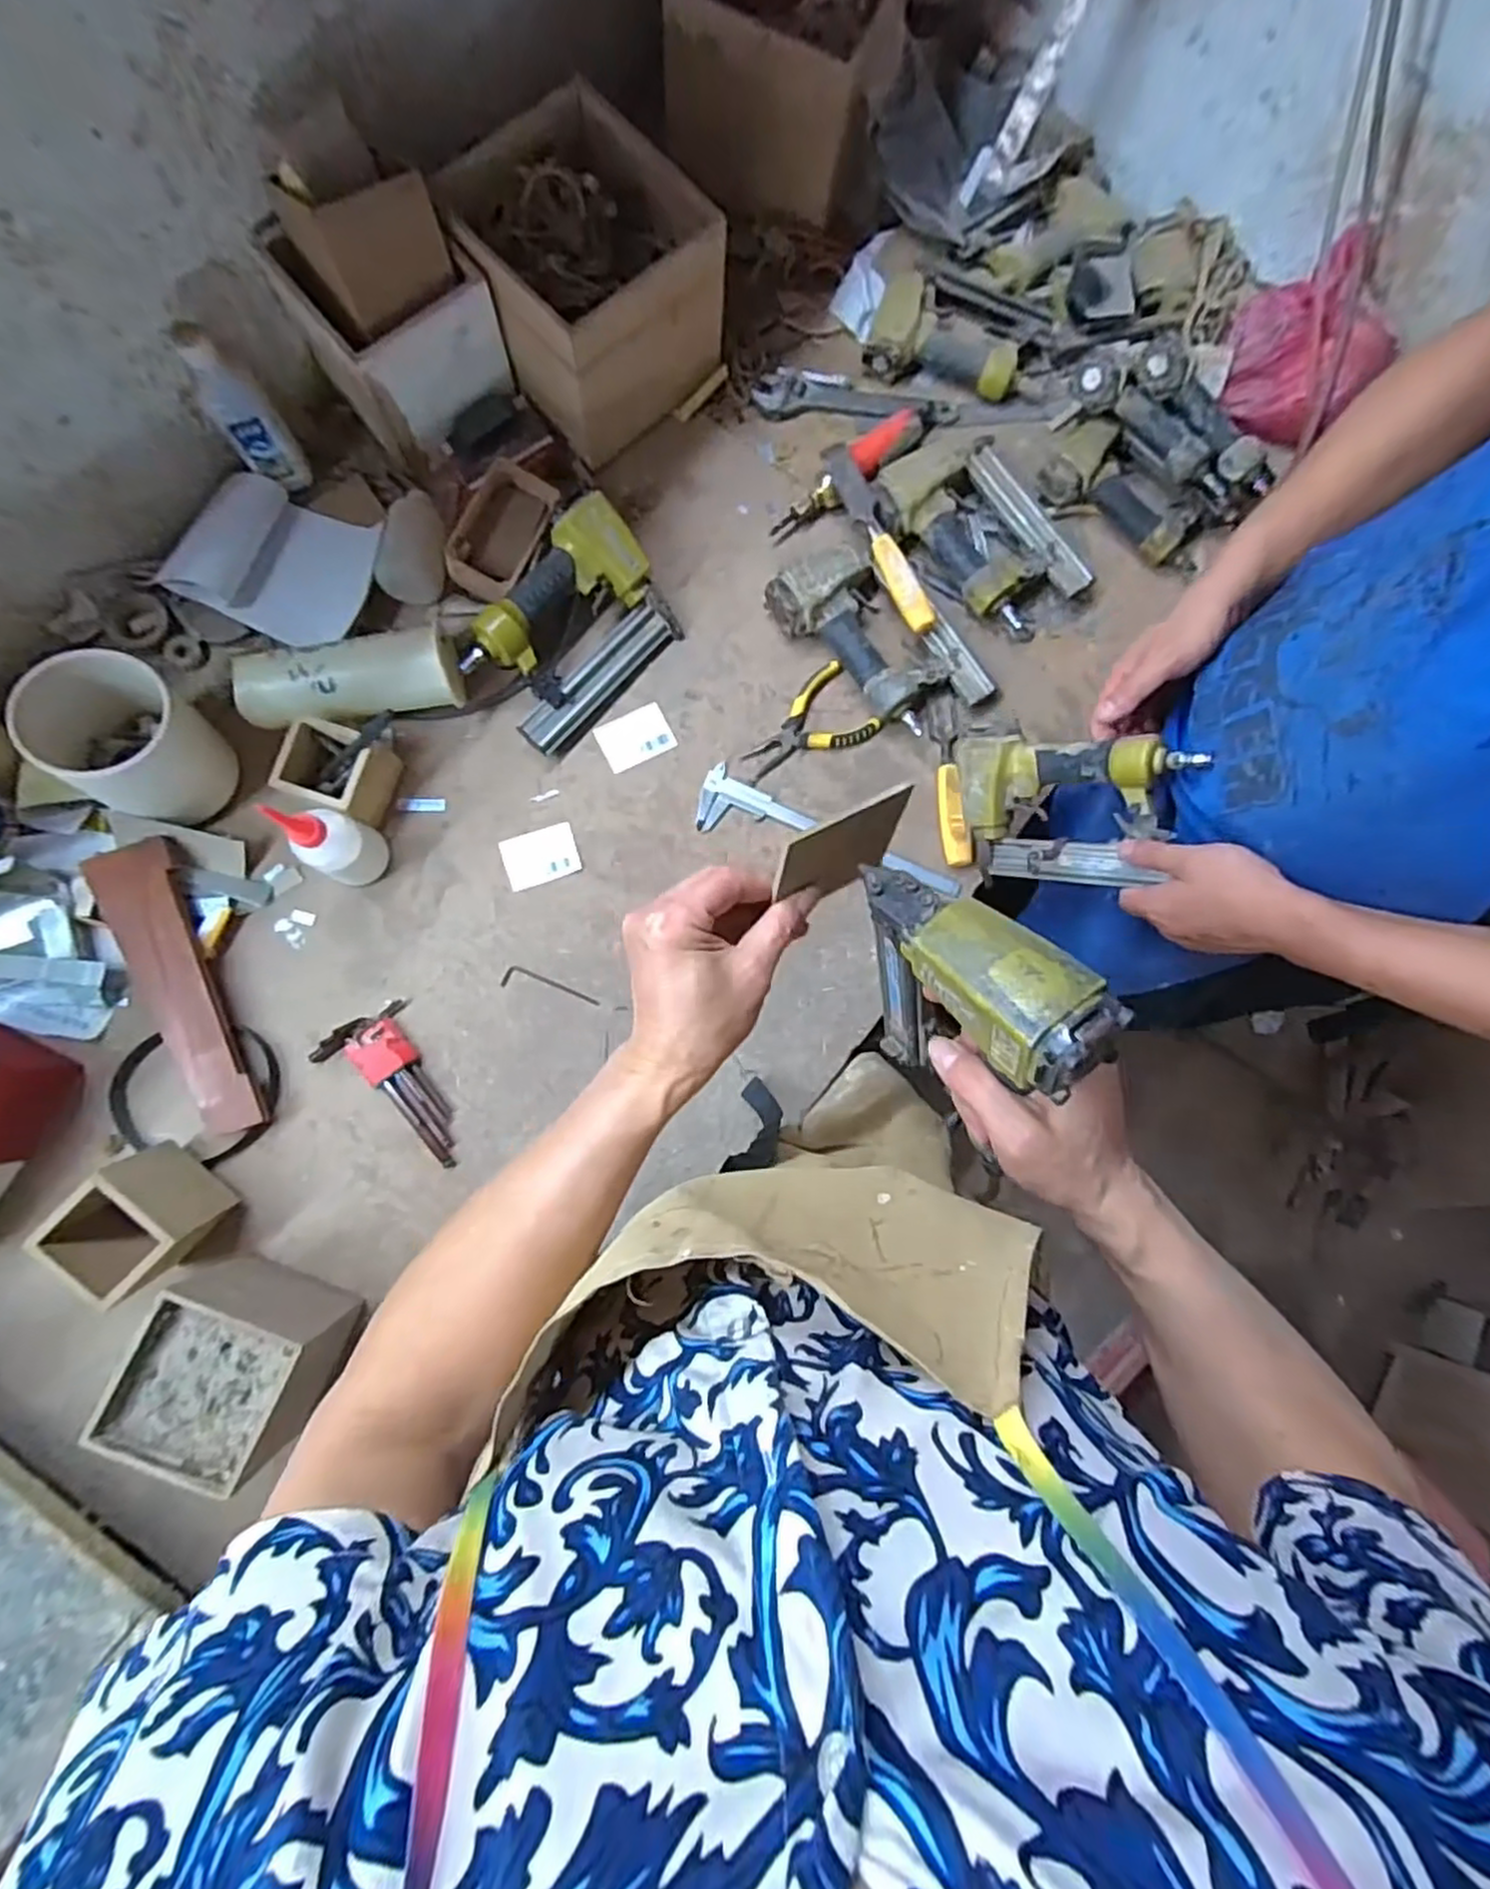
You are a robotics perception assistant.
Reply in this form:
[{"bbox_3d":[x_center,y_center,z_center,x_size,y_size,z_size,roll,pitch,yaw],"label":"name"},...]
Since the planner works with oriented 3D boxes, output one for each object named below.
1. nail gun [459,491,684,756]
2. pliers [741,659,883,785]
[{"bbox_3d":[-0.181,-0.328,0.758,0.145,0.069,0.227,43,84,3],"label":"nail gun"},{"bbox_3d":[0.063,-0.235,0.792,0.149,0.010,0.092,-33,86,-5],"label":"pliers"}]

